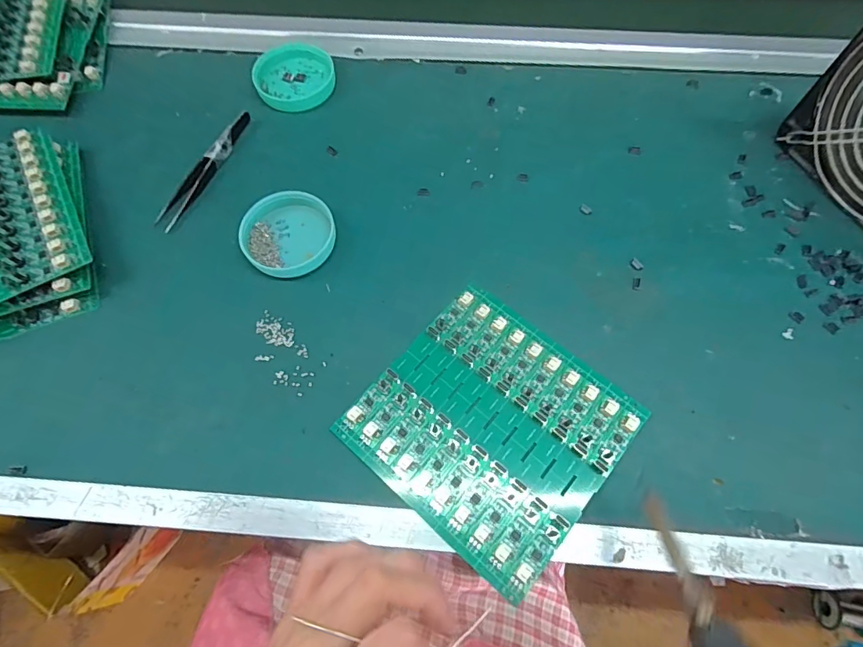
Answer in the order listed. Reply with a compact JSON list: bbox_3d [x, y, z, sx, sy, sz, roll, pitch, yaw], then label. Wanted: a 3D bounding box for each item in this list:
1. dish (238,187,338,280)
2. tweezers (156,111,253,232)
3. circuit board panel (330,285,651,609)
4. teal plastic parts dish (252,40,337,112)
[{"bbox_3d":[-0.102,-0.065,0.327,0.064,0.013,0.063,-1,66,1],"label":"dish"},{"bbox_3d":[-0.175,-0.121,0.353,0.015,0.013,0.115,21,68,11],"label":"tweezers"},{"bbox_3d":[0.036,0.060,0.277,0.139,0.008,0.133,38,72,17],"label":"circuit board panel"},{"bbox_3d":[-0.120,-0.215,0.395,0.066,0.012,0.070,-1,66,1],"label":"teal plastic parts dish"}]

